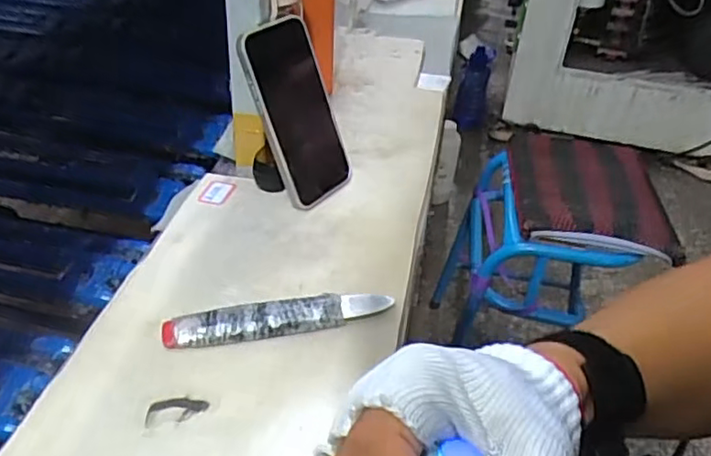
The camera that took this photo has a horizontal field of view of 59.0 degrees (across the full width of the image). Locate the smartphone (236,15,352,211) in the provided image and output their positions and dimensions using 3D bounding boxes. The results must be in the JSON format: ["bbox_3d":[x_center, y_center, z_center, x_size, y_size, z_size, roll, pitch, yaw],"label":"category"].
[{"bbox_3d":[-0.050,-0.105,0.567,0.015,0.158,0.088,3,33,43],"label":"smartphone"}]

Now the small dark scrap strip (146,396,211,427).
[{"bbox_3d":[-0.114,0.116,0.403,0.038,0.004,0.018,-4,38,-11],"label":"small dark scrap strip"}]

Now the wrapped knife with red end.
[{"bbox_3d":[-0.055,0.065,0.458,0.163,0.018,0.029,-3,38,-10],"label":"wrapped knife with red end"}]

